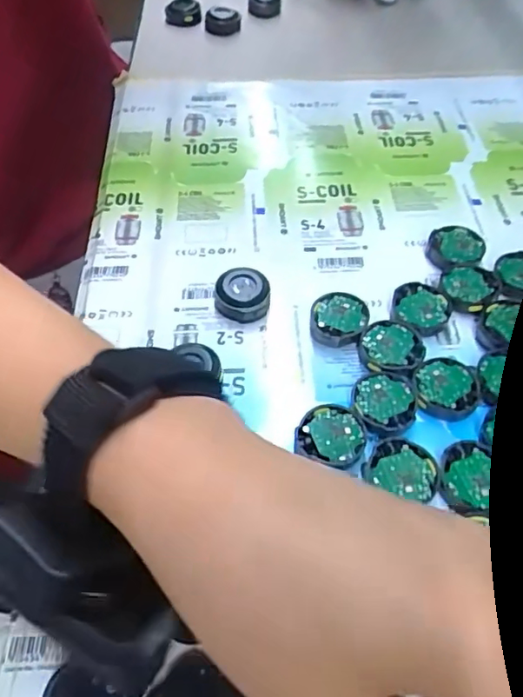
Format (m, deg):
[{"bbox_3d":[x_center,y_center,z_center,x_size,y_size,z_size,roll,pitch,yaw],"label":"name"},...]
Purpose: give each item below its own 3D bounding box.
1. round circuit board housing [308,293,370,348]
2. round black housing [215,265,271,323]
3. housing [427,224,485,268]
[{"bbox_3d":[0.040,-0.014,0.290,0.029,0.010,0.029,0,53,0],"label":"round circuit board housing"},{"bbox_3d":[-0.010,-0.029,0.299,0.028,0.017,0.028,0,53,0],"label":"round black housing"},{"bbox_3d":[0.110,-0.056,0.319,0.030,0.009,0.029,-1,53,2],"label":"housing"}]

